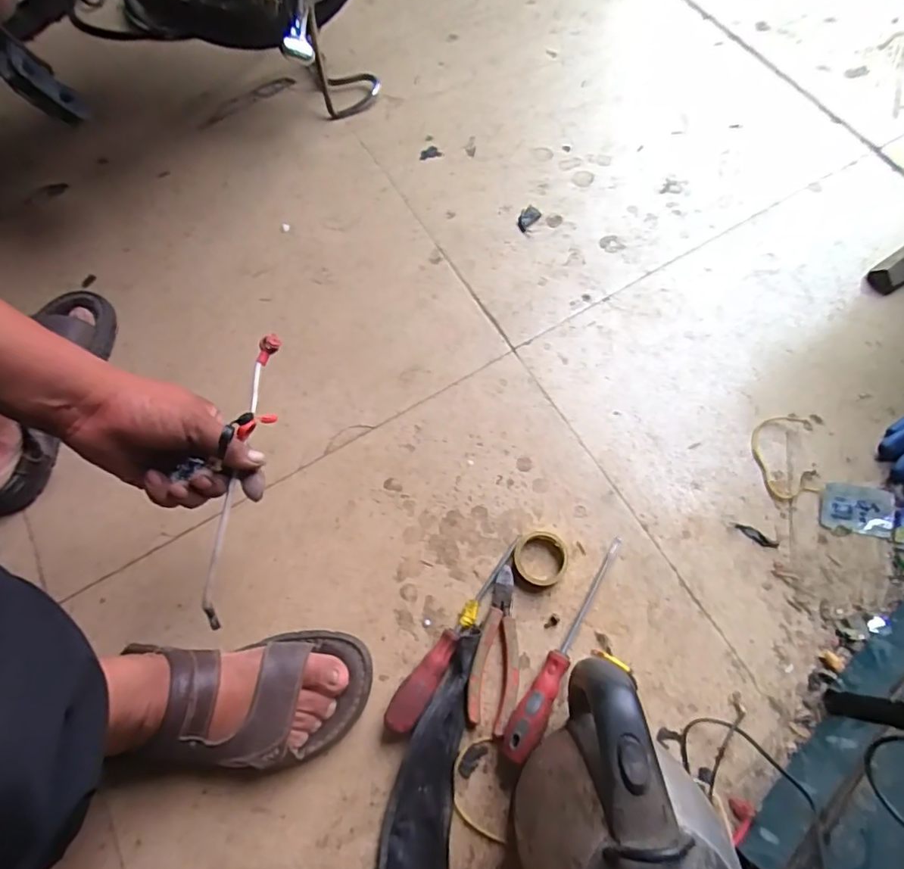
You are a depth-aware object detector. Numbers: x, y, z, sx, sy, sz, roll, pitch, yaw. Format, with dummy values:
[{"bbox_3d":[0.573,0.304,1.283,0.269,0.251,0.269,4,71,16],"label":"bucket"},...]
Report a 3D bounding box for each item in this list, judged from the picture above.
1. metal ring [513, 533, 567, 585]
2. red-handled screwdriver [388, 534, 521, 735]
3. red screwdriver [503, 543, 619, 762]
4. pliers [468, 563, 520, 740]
[{"bbox_3d":[0.091,0.127,0.564,0.054,0.016,0.056,-1,69,2],"label":"metal ring"},{"bbox_3d":[0.007,0.197,0.545,0.028,0.032,0.210,35,74,14],"label":"red-handled screwdriver"},{"bbox_3d":[0.113,0.200,0.531,0.023,0.034,0.230,30,73,13],"label":"red screwdriver"},{"bbox_3d":[0.047,0.210,0.541,0.044,0.011,0.148,9,69,6],"label":"pliers"}]

